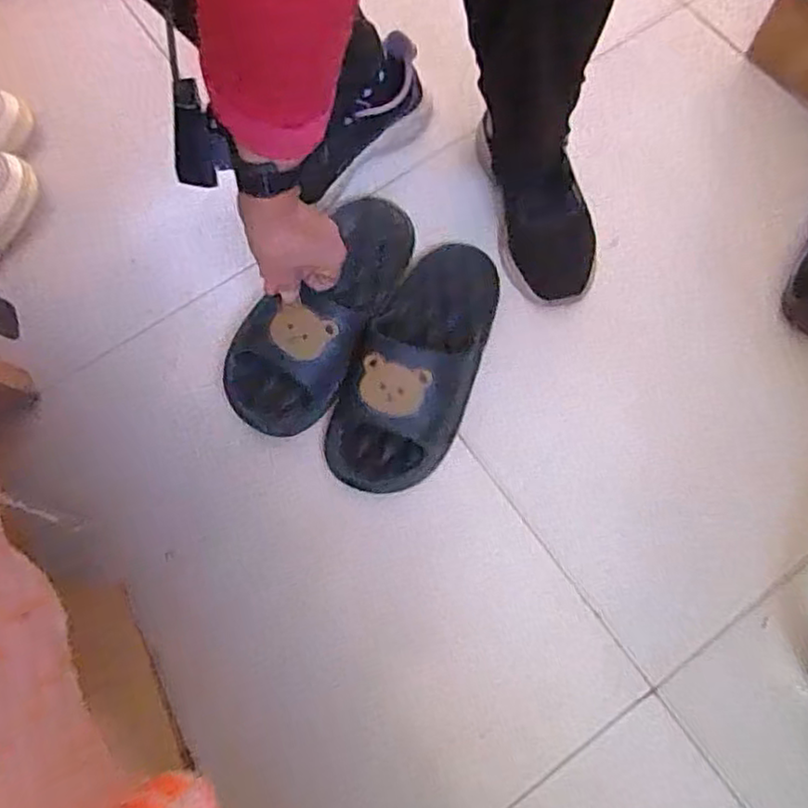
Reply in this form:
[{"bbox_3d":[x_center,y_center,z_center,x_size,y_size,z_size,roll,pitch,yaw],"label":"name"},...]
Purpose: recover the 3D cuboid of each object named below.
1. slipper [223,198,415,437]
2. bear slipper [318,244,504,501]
[{"bbox_3d":[-0.081,-0.109,0.680,0.117,0.077,0.283,27,67,11],"label":"slipper"},{"bbox_3d":[0.016,-0.055,0.669,0.119,0.066,0.286,19,72,9],"label":"bear slipper"}]

